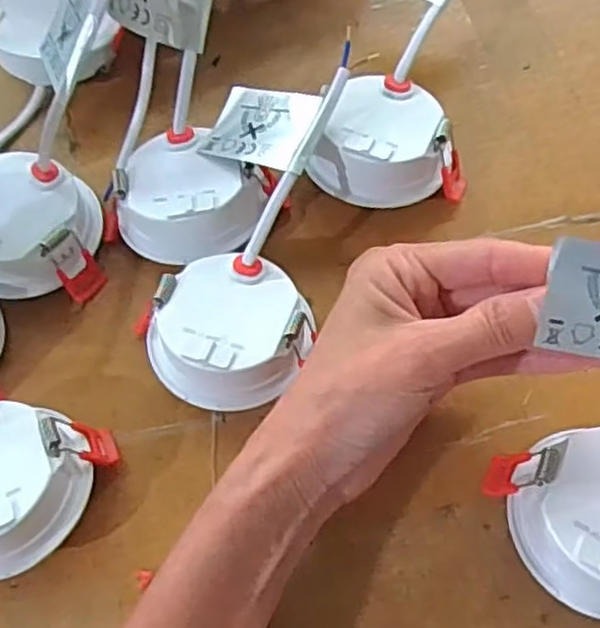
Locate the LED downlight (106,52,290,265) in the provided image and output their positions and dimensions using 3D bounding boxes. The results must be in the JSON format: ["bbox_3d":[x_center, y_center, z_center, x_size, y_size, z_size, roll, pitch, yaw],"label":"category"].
[{"bbox_3d":[-0.054,-0.058,0.332,0.073,0.044,0.084,-28,69,-9],"label":"LED downlight"}]

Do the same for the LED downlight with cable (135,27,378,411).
[{"bbox_3d":[-0.018,-0.037,0.320,0.067,0.049,0.157,13,69,8],"label":"LED downlight with cable"}]

